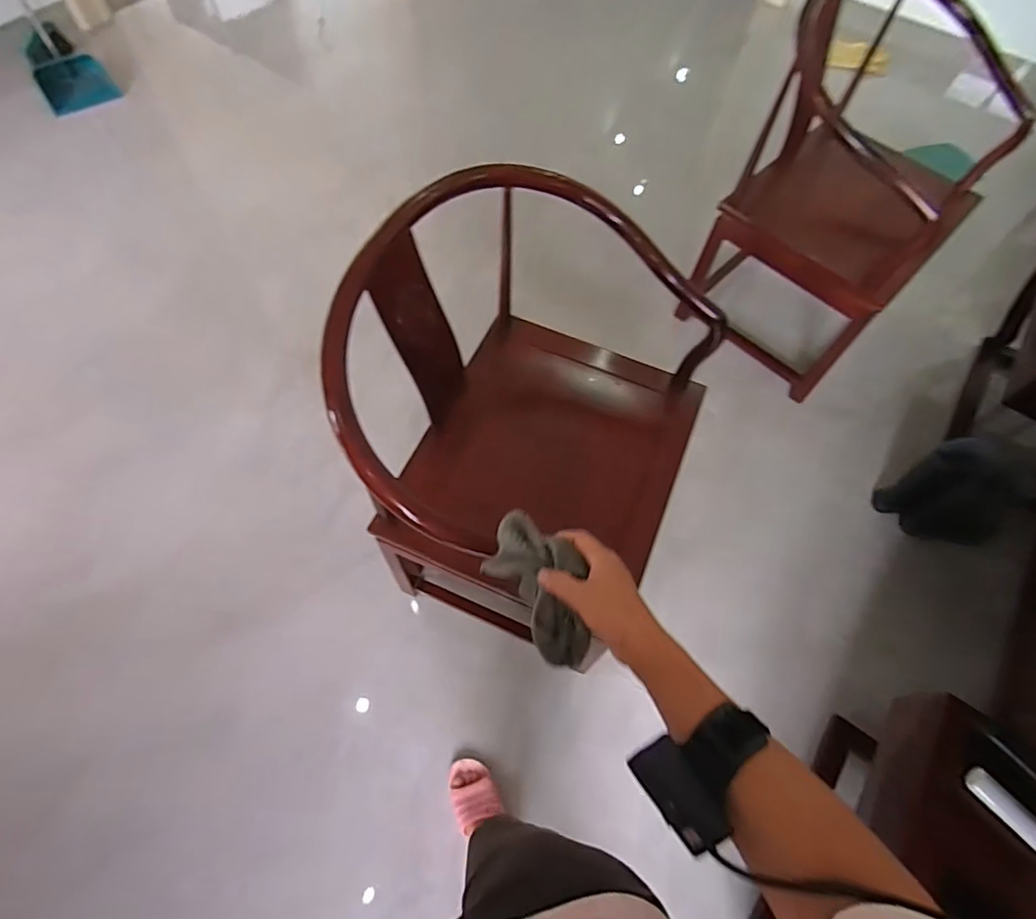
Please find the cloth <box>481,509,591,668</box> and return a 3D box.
[{"bbox_3d":[0.021,0.122,0.519,0.077,0.057,0.149,-20,65,-13],"label":"cloth"}]

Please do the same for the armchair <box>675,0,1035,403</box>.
[{"bbox_3d":[0.911,-0.733,1.504,0.534,0.781,0.667,42,68,17],"label":"armchair"}]

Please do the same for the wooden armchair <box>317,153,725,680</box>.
[{"bbox_3d":[0.037,-0.021,1.093,0.557,0.814,0.586,18,63,6],"label":"wooden armchair"}]

